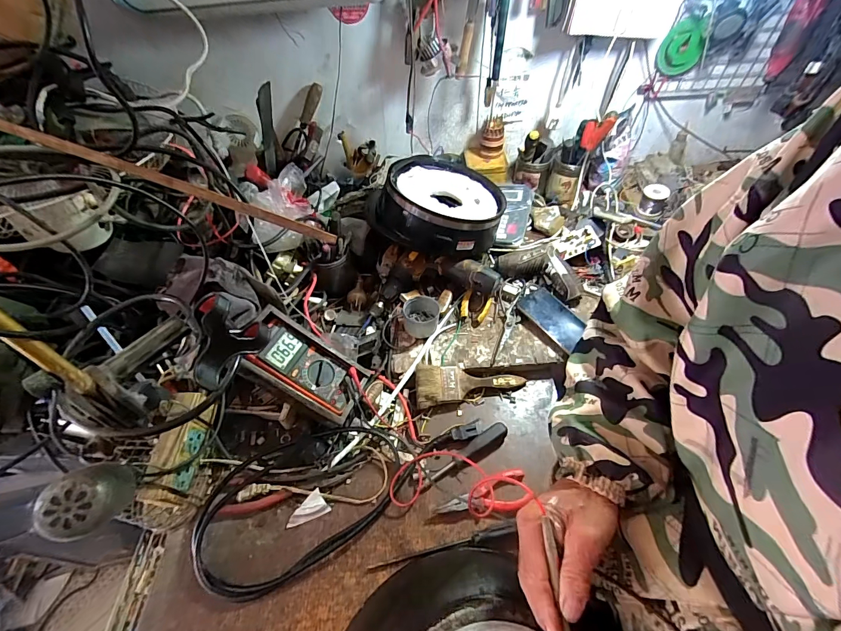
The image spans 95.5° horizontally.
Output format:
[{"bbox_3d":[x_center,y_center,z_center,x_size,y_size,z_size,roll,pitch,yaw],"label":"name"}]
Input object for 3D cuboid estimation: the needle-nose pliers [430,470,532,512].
[{"bbox_3d":[0.091,0.264,0.558,0.140,0.024,0.052,-12,51,-7],"label":"needle-nose pliers"}]

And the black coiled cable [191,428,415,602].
[{"bbox_3d":[-0.172,0.257,0.549,0.306,0.028,0.176,-27,54,-19],"label":"black coiled cable"}]

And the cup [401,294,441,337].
[{"bbox_3d":[0.003,0.004,0.718,0.069,0.048,0.064,-1,50,1],"label":"cup"}]

